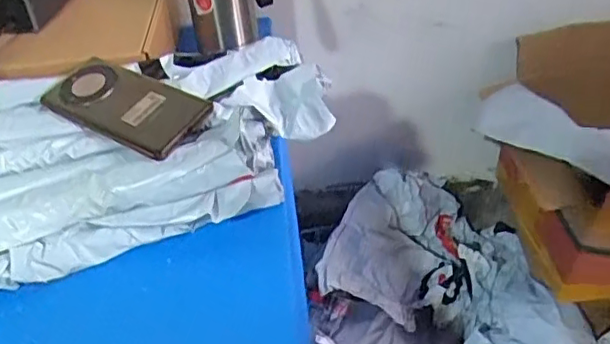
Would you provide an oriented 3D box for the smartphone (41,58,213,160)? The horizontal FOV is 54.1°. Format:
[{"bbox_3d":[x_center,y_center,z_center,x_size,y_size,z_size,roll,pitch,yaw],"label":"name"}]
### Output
[{"bbox_3d":[-0.169,-0.069,0.555,0.165,0.015,0.080,23,46,32],"label":"smartphone"}]

